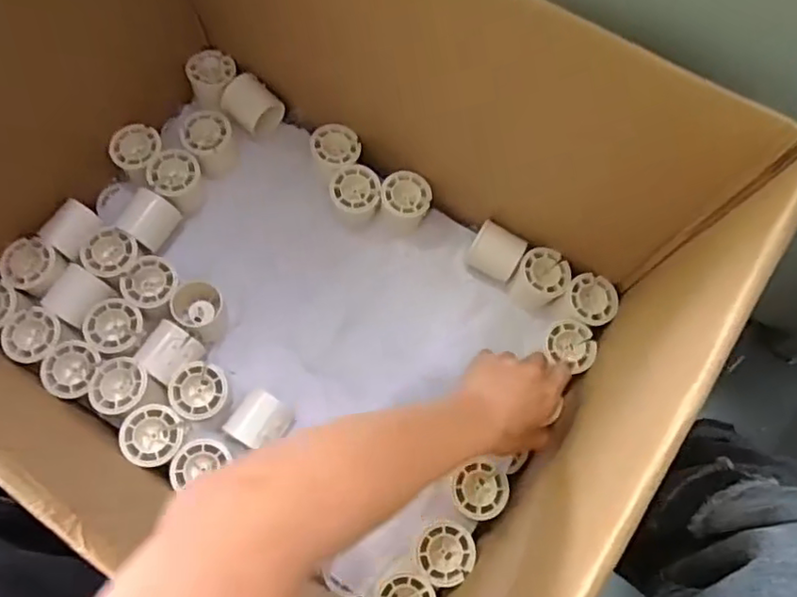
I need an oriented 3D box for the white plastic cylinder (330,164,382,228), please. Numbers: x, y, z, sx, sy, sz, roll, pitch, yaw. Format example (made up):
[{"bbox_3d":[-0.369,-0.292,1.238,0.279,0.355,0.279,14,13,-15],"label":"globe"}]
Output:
[{"bbox_3d":[-0.048,-0.115,0.685,0.057,0.051,0.053,-10,73,-5],"label":"white plastic cylinder"}]

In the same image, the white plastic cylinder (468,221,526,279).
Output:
[{"bbox_3d":[0.108,-0.049,0.667,0.054,0.049,0.052,27,74,6],"label":"white plastic cylinder"}]

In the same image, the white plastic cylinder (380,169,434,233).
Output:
[{"bbox_3d":[0.008,-0.111,0.687,0.053,0.045,0.051,-15,74,-6],"label":"white plastic cylinder"}]

